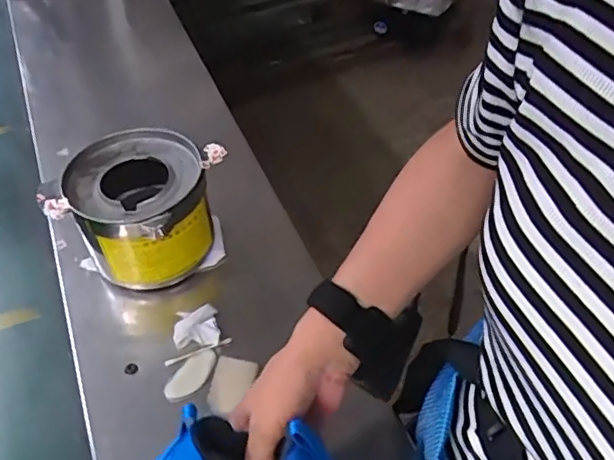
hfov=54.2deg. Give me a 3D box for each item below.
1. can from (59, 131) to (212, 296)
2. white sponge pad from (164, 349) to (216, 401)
[{"bbox_3d":[-0.178,-0.013,0.656,0.134,0.127,0.152,-20,52,-17],"label":"can"},{"bbox_3d":[-0.112,0.141,0.585,0.028,0.006,0.061,29,55,23],"label":"white sponge pad"}]

